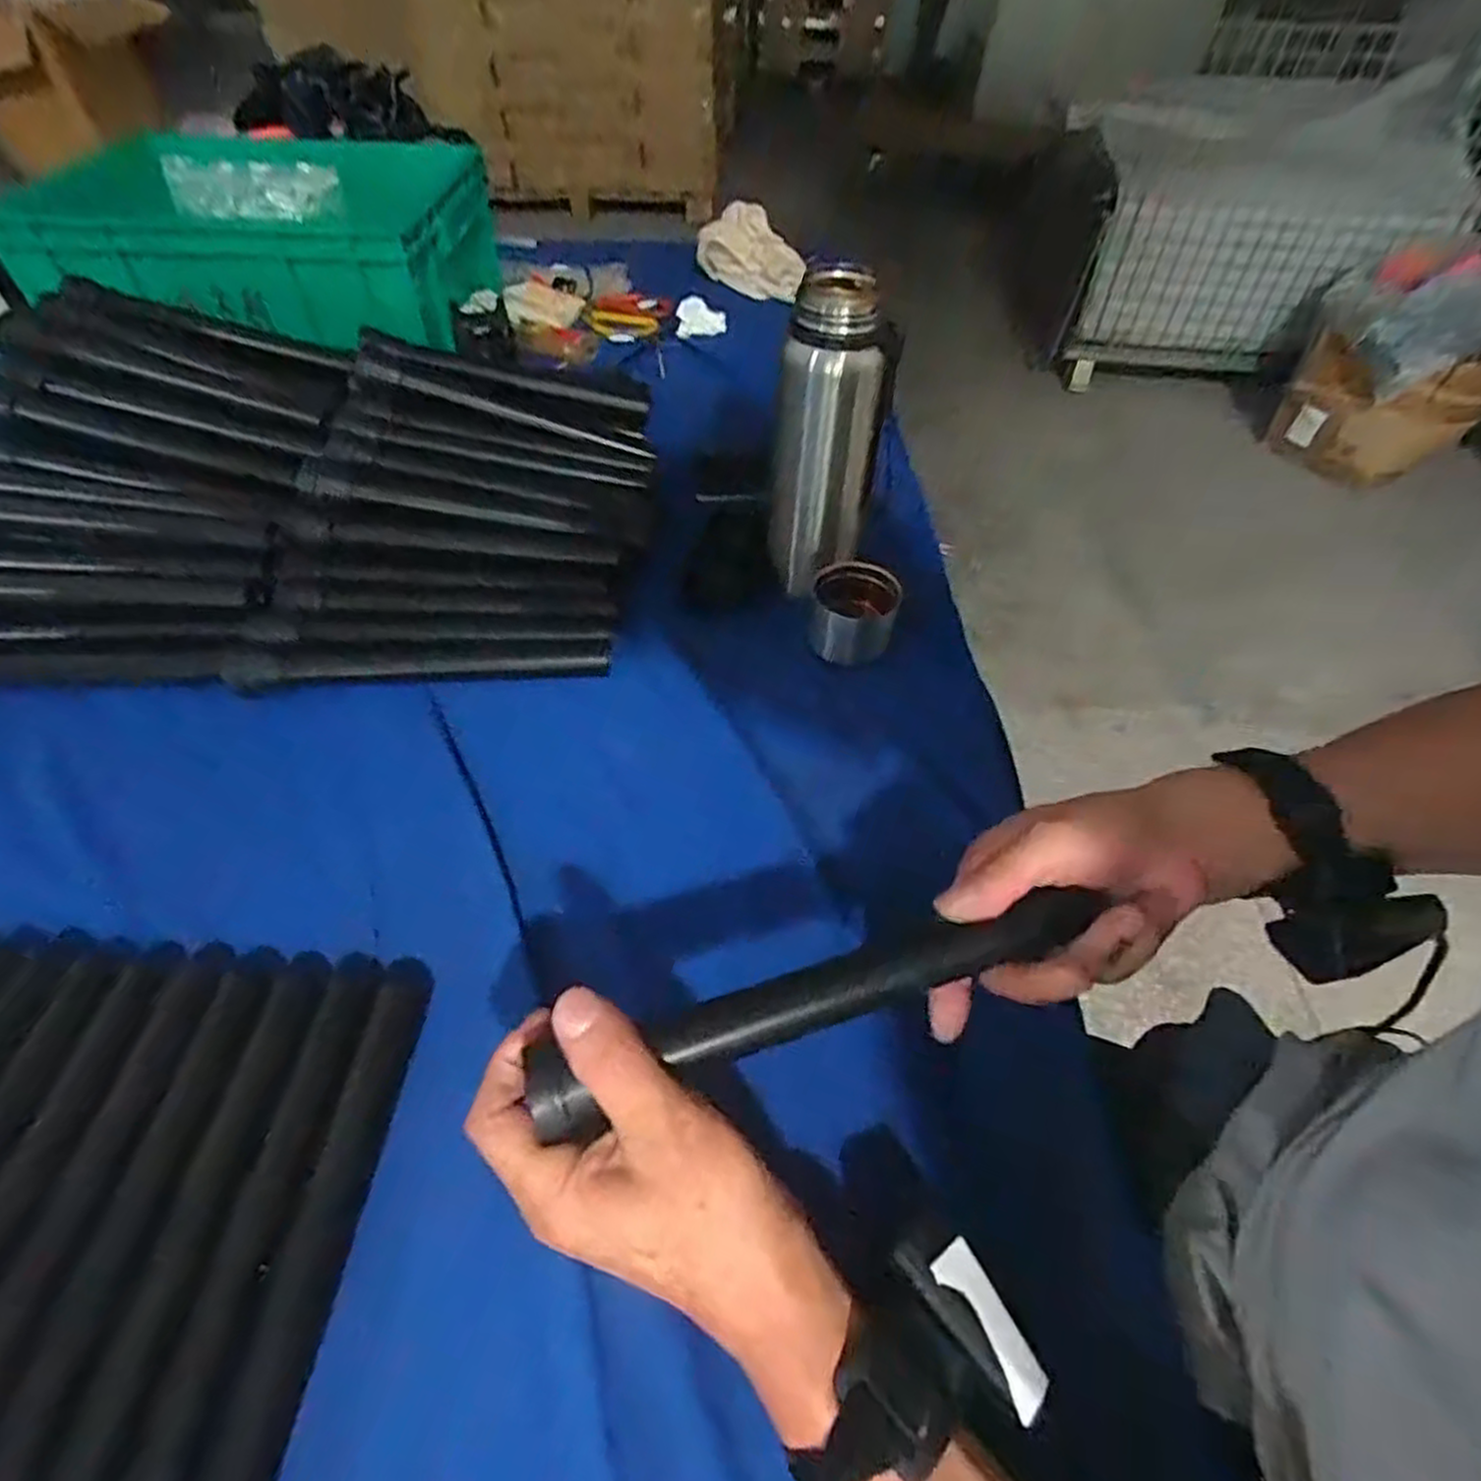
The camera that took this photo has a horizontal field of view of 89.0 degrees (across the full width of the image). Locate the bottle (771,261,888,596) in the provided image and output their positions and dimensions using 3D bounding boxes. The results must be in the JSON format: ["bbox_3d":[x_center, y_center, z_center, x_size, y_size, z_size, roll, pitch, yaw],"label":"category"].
[{"bbox_3d":[0.058,-0.199,0.525,0.071,0.207,0.072,8,49,5],"label":"bottle"}]

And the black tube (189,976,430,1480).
[{"bbox_3d":[-0.177,0.213,0.309,0.029,0.026,0.225,3,49,1],"label":"black tube"}]

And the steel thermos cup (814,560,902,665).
[{"bbox_3d":[0.082,-0.092,0.545,0.062,0.041,0.064,8,49,5],"label":"steel thermos cup"}]

